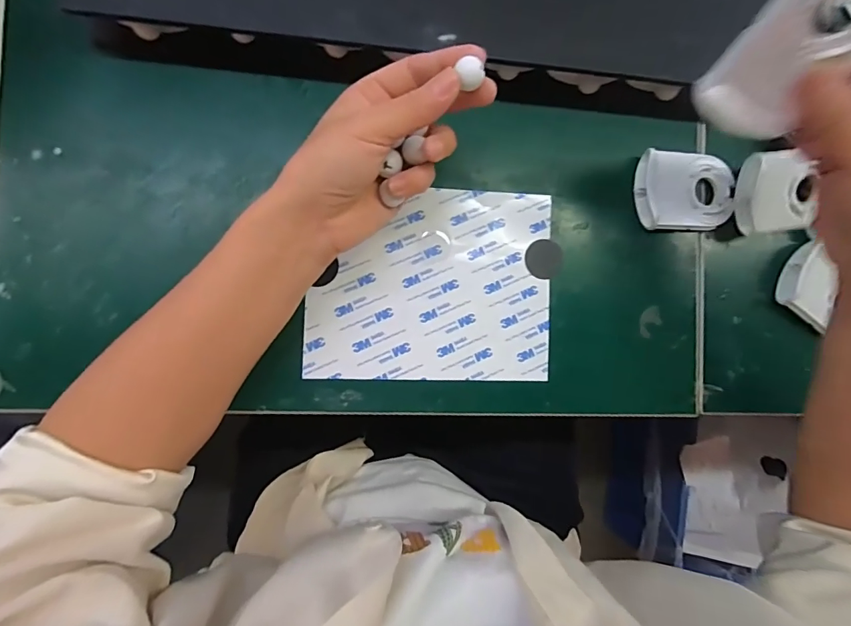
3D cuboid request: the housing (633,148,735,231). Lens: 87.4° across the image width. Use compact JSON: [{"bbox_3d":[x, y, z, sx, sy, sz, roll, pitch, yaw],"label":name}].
[{"bbox_3d":[0.198,-0.092,0.334,0.077,0.016,0.057,-5,89,-6],"label":"housing"}]

